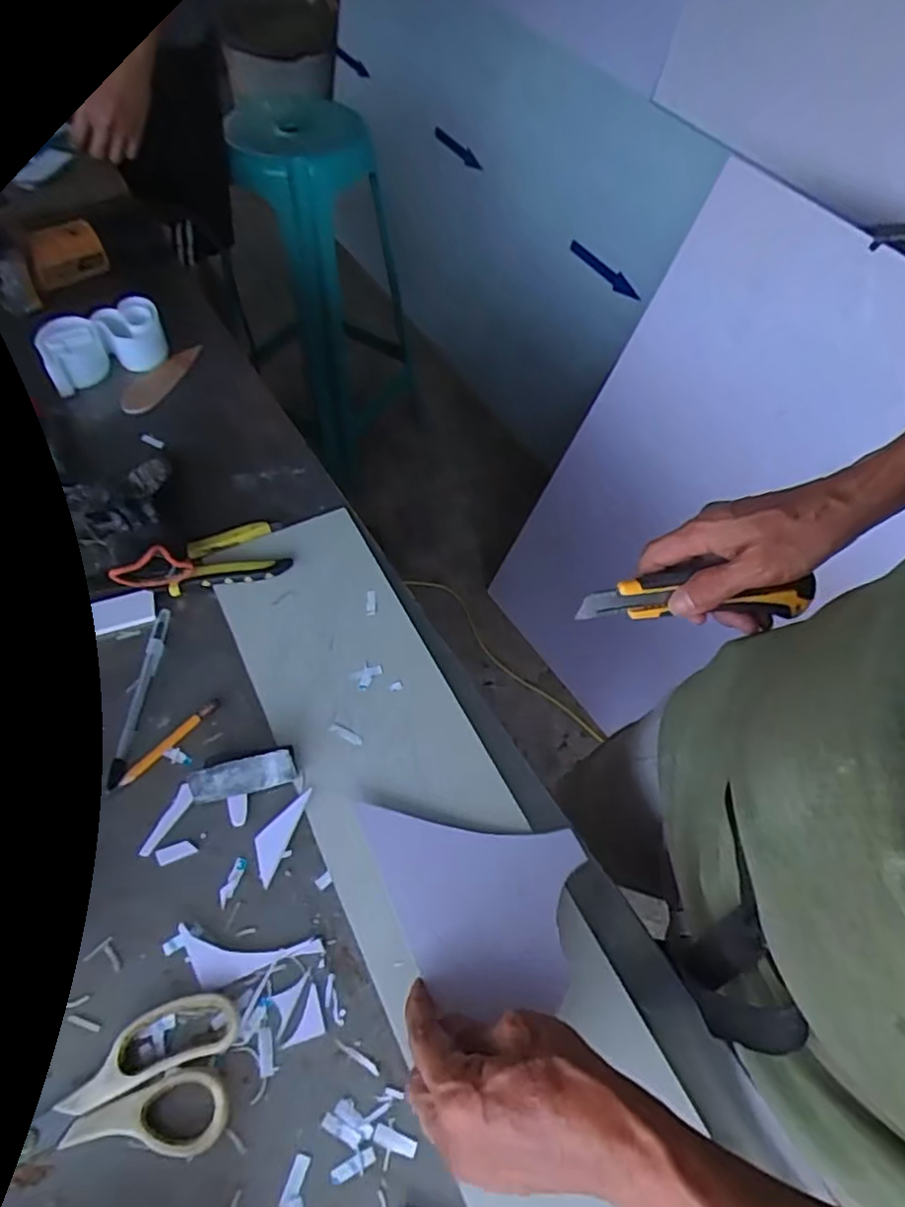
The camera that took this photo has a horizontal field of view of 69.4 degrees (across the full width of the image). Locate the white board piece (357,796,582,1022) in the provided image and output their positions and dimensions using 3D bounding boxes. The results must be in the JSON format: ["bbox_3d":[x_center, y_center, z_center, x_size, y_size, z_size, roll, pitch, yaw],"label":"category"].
[{"bbox_3d":[0.008,0.202,0.435,0.146,0.008,0.114,6,54,2],"label":"white board piece"}]

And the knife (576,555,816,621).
[{"bbox_3d":[0.168,-0.007,0.455,0.160,0.032,0.020,-1,22,-3],"label":"knife"}]

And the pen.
[{"bbox_3d":[-0.244,0.070,0.513,0.011,0.006,0.148,2,58,0],"label":"pen"}]

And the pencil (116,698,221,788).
[{"bbox_3d":[-0.214,0.104,0.494,0.009,0.004,0.087,38,64,20],"label":"pencil"}]

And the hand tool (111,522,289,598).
[{"bbox_3d":[-0.215,-0.048,0.562,0.140,0.045,0.064,-10,57,-14],"label":"hand tool"}]

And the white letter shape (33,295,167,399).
[{"bbox_3d":[-0.368,-0.272,0.696,0.127,0.053,0.070,-29,63,-18],"label":"white letter shape"}]

